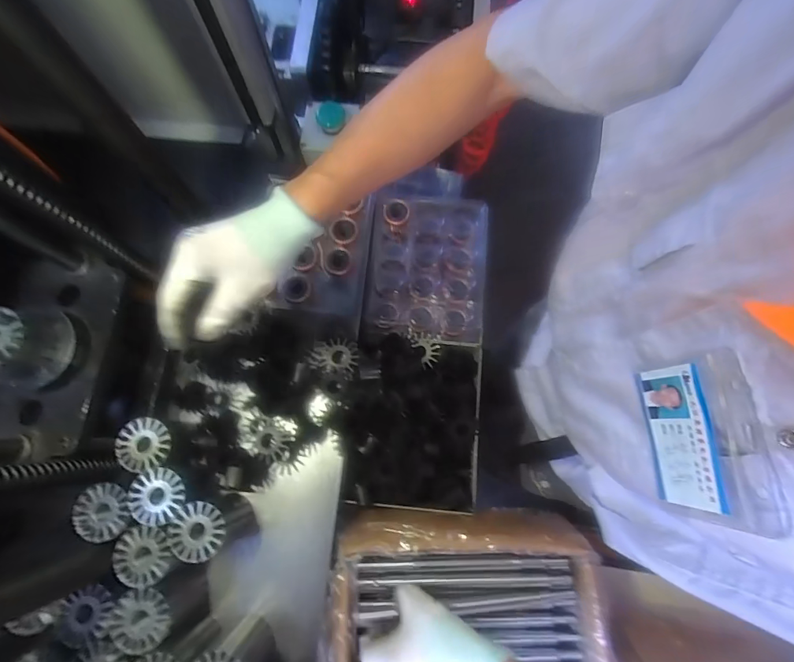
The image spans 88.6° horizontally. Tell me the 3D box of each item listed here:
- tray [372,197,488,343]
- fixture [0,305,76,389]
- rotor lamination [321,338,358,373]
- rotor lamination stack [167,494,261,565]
[{"bbox_3d":[0.045,-0.090,0.552,0.145,0.039,0.190,5,75,1],"label":"tray"},{"bbox_3d":[-0.341,0.009,0.363,0.070,0.089,0.073,17,76,4],"label":"fixture"},{"bbox_3d":[-0.069,0.031,0.490,0.043,0.010,0.038,37,75,6],"label":"rotor lamination"},{"bbox_3d":[-0.190,0.203,0.431,0.057,0.081,0.051,-18,76,-5],"label":"rotor lamination stack"}]

